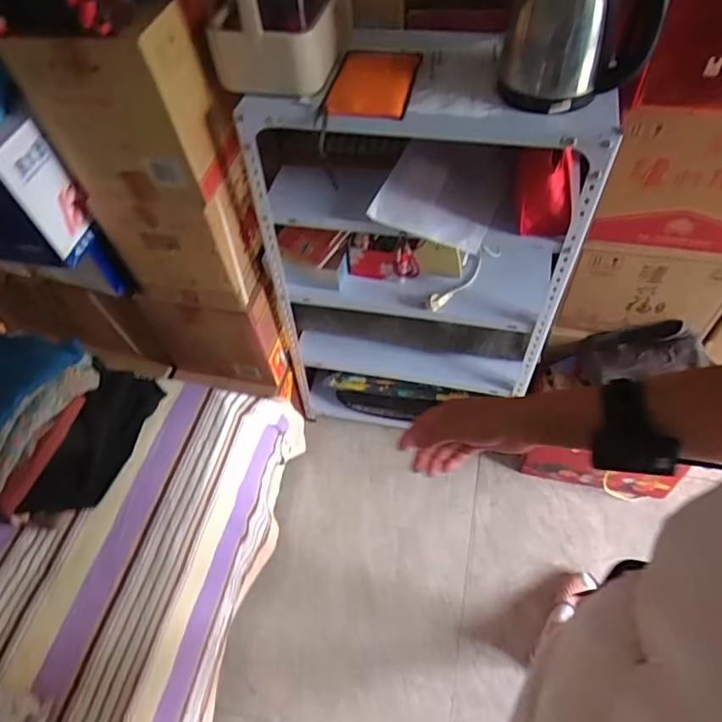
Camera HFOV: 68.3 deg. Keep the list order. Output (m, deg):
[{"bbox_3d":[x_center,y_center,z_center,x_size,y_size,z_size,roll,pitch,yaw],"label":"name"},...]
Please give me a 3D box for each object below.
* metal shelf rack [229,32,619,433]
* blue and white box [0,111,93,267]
[{"bbox_3d":[0.122,-0.211,1.239,0.611,0.895,0.297,6,55,10],"label":"metal shelf rack"},{"bbox_3d":[-0.679,-0.312,0.987,0.274,0.248,0.130,13,57,14],"label":"blue and white box"}]

